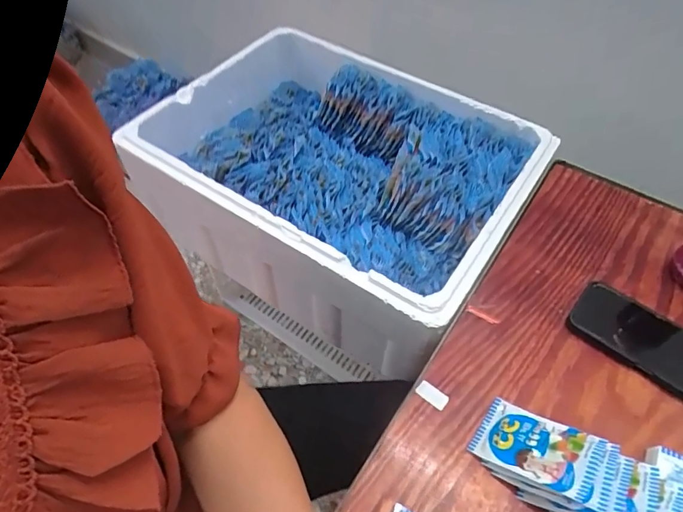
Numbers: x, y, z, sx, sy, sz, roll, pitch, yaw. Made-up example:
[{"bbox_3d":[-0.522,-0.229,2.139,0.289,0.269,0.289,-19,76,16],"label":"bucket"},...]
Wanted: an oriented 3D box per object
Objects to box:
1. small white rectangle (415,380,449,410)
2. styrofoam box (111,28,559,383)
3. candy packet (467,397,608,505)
[{"bbox_3d":[0.095,0.145,0.473,0.034,0.004,0.017,35,59,22],"label":"small white rectangle"},{"bbox_3d":[-0.026,-0.143,0.777,0.610,0.209,0.417,30,58,19],"label":"styrofoam box"},{"bbox_3d":[0.180,0.177,0.421,0.103,0.011,0.064,11,48,42],"label":"candy packet"}]

